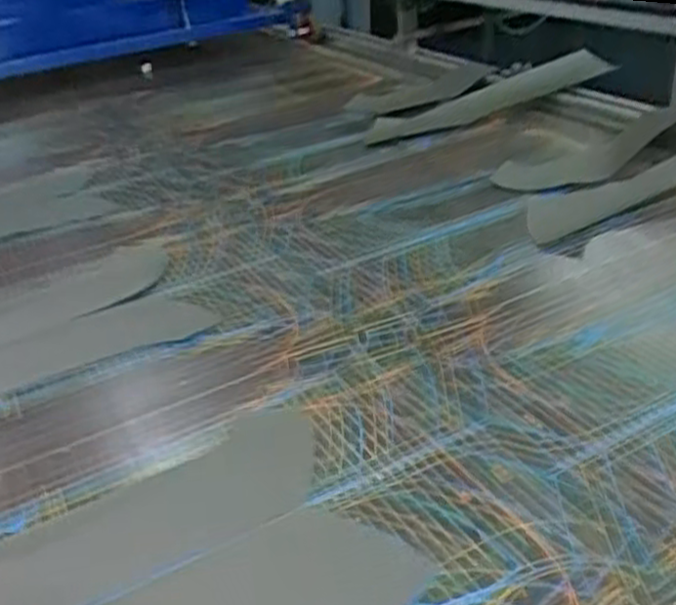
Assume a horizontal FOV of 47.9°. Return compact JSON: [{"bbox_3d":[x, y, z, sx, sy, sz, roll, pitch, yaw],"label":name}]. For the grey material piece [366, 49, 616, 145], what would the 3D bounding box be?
[{"bbox_3d":[0.236,-0.325,1.208,0.405,0.070,0.072,-17,33,-16],"label":"grey material piece"}]

